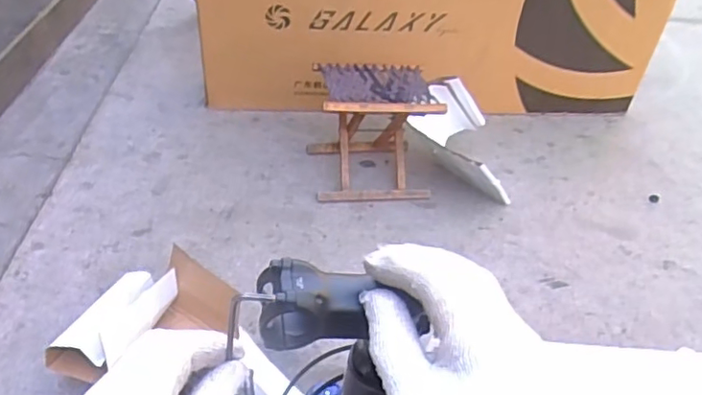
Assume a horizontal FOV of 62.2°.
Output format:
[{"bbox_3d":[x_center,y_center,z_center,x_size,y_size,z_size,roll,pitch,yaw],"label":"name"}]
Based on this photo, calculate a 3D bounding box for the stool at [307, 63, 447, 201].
[{"bbox_3d":[0.055,-0.176,1.531,0.296,0.279,0.241,-3,39,-8],"label":"stool"}]

